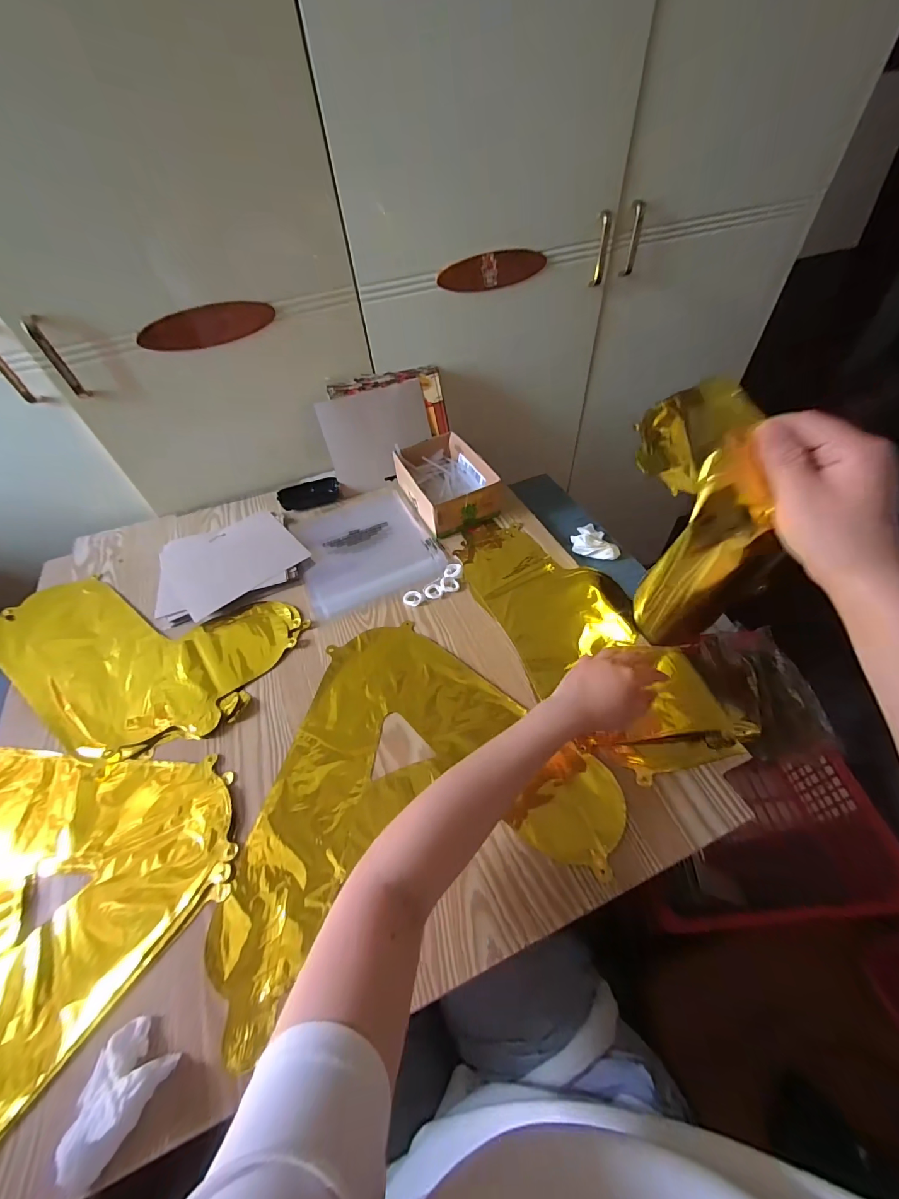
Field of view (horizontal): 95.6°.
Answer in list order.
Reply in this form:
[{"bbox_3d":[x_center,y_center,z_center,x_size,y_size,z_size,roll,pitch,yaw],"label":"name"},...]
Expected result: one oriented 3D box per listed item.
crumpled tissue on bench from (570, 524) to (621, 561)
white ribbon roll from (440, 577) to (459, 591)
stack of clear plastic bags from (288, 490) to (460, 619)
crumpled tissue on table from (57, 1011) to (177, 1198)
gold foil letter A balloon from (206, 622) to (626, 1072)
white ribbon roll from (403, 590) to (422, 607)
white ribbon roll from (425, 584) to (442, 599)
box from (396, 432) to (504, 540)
[{"bbox_3d":[0.237,-0.098,0.655,0.075,0.022,0.075,11,54,14],"label":"crumpled tissue on bench"},{"bbox_3d":[0.000,-0.022,0.602,0.028,0.006,0.024,-6,52,1],"label":"white ribbon roll"},{"bbox_3d":[-0.137,-0.091,0.675,0.215,0.011,0.245,-21,53,-11],"label":"stack of clear plastic bags"},{"bbox_3d":[-0.254,0.365,0.298,0.053,0.035,0.073,25,58,23],"label":"crumpled tissue on table"},{"bbox_3d":[-0.058,0.174,0.454,0.383,0.011,0.335,-20,53,-10],"label":"gold foil letter A balloon"},{"bbox_3d":[-0.054,-0.001,0.593,0.026,0.005,0.025,-3,52,3],"label":"white ribbon roll"},{"bbox_3d":[-0.024,-0.012,0.598,0.025,0.005,0.024,-3,52,3],"label":"white ribbon roll"},{"bbox_3d":[-0.008,-0.212,0.725,0.137,0.064,0.205,-22,53,-12],"label":"box"}]

